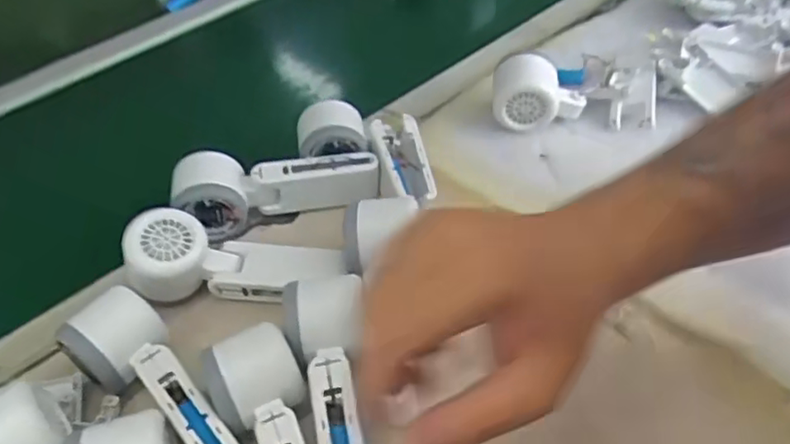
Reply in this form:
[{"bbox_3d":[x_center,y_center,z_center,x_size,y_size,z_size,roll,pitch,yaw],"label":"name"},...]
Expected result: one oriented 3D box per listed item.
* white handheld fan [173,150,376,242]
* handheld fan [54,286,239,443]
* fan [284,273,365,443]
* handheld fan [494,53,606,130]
[{"bbox_3d":[-0.097,-0.030,0.543,0.167,0.050,0.050,-11,47,-5],"label":"white handheld fan"},{"bbox_3d":[-0.153,0.106,0.418,0.059,0.051,0.161,-37,55,-27],"label":"handheld fan"},{"bbox_3d":[-0.038,0.107,0.409,0.051,0.053,0.167,-9,47,-4],"label":"fan"},{"bbox_3d":[0.140,-0.133,0.606,0.110,0.051,0.069,-17,48,-11],"label":"handheld fan"}]

